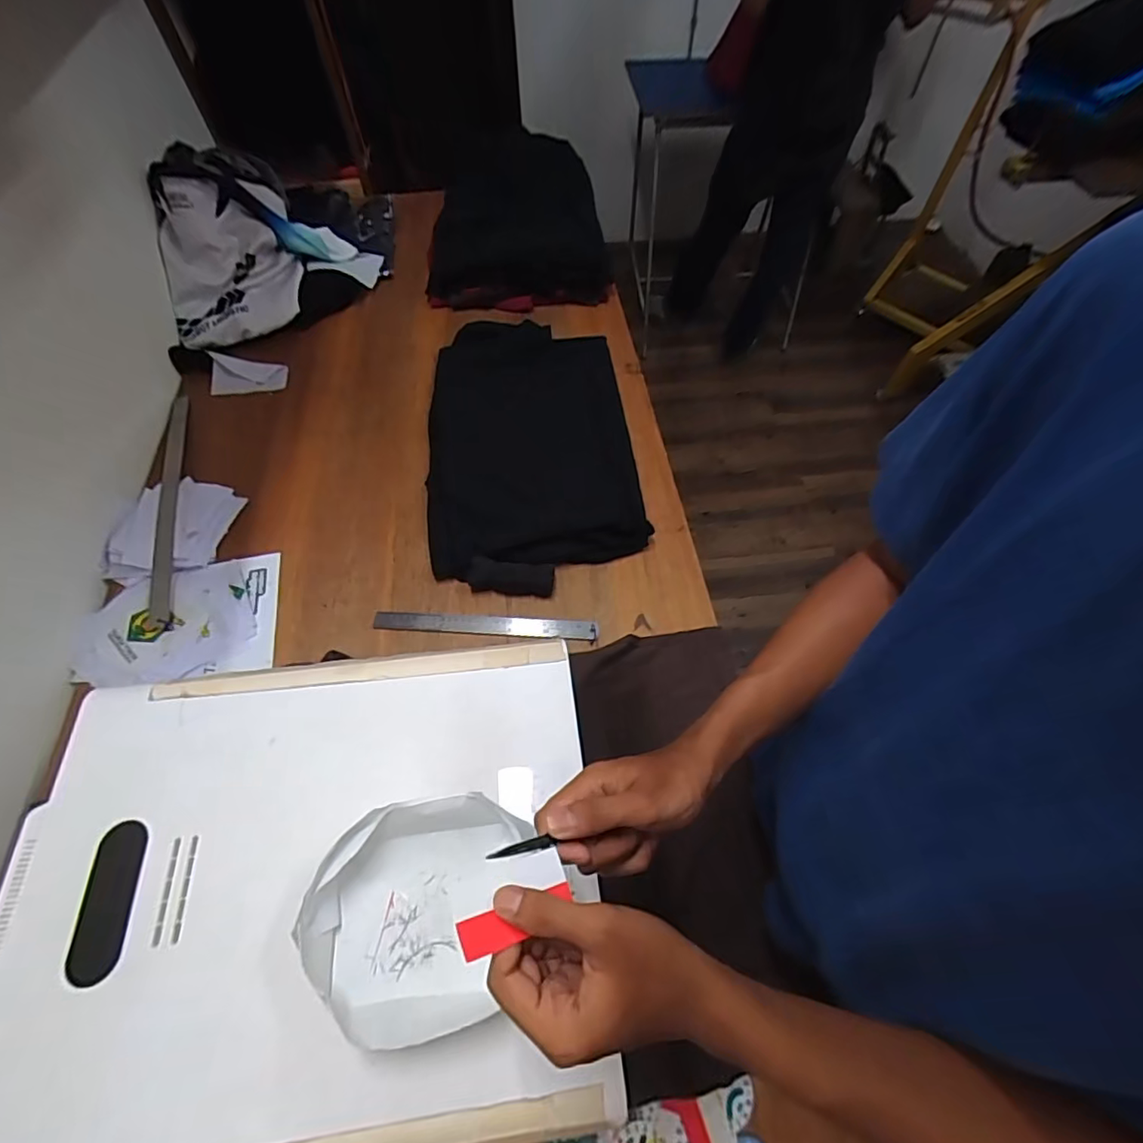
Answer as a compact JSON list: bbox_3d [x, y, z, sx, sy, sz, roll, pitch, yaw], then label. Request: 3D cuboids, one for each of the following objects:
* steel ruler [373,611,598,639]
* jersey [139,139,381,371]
[{"bbox_3d":[-0.124,0.077,0.793,0.318,0.006,0.029,3,65,1],"label":"steel ruler"},{"bbox_3d":[-0.643,-0.675,1.096,0.434,0.201,0.377,-25,62,-14],"label":"jersey"}]

